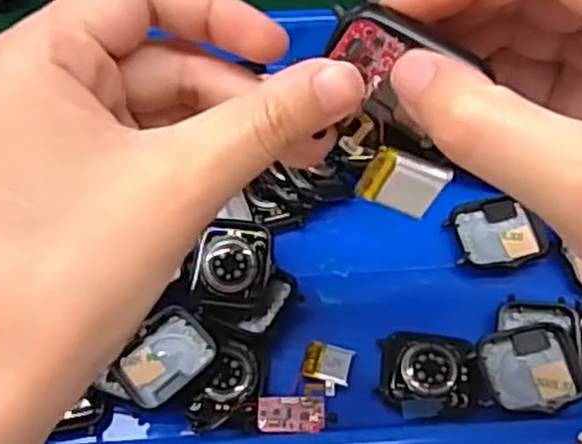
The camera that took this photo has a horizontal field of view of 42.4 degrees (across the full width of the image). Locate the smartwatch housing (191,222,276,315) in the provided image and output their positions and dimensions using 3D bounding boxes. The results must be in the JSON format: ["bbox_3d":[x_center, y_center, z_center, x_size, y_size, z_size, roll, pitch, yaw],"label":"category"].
[{"bbox_3d":[-0.026,0.020,0.341,0.035,0.005,0.040,6,81,2],"label":"smartwatch housing"}]

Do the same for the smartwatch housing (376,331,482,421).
[{"bbox_3d":[0.060,0.066,0.330,0.042,0.009,0.039,3,59,3],"label":"smartwatch housing"}]

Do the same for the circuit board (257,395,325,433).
[{"bbox_3d":[0.000,0.082,0.318,0.029,0.004,0.015,-4,65,18],"label":"circuit board"}]

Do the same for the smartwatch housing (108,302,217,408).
[{"bbox_3d":[-0.054,0.060,0.328,0.031,0.008,0.043,40,68,22],"label":"smartwatch housing"}]

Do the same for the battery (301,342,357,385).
[{"bbox_3d":[0.016,0.063,0.335,0.021,0.006,0.019,11,60,7],"label":"battery"}]

